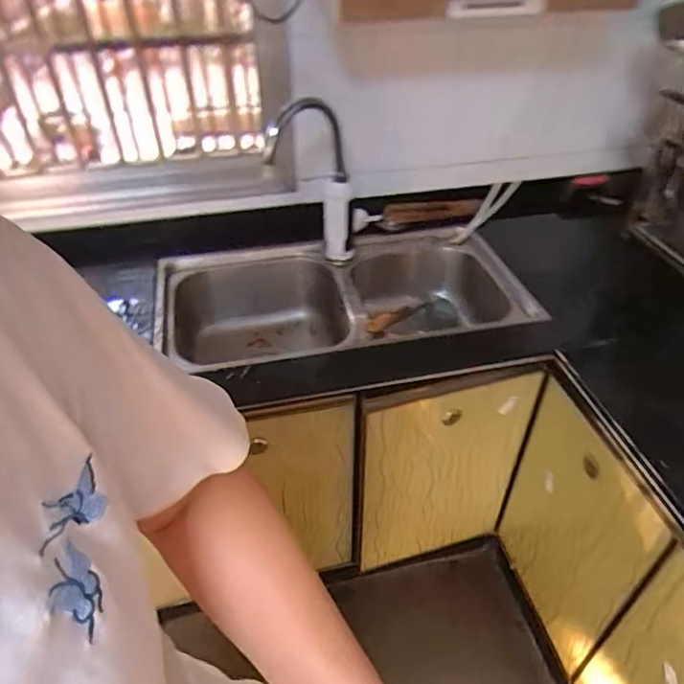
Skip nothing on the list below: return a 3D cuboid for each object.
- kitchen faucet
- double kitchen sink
[{"bbox_3d":[-0.061,-0.314,1.136,0.159,0.356,0.159,-3,40,-3],"label":"kitchen faucet"},{"bbox_3d":[0.022,-0.047,1.218,0.751,0.207,0.402,-5,40,-6],"label":"double kitchen sink"}]

